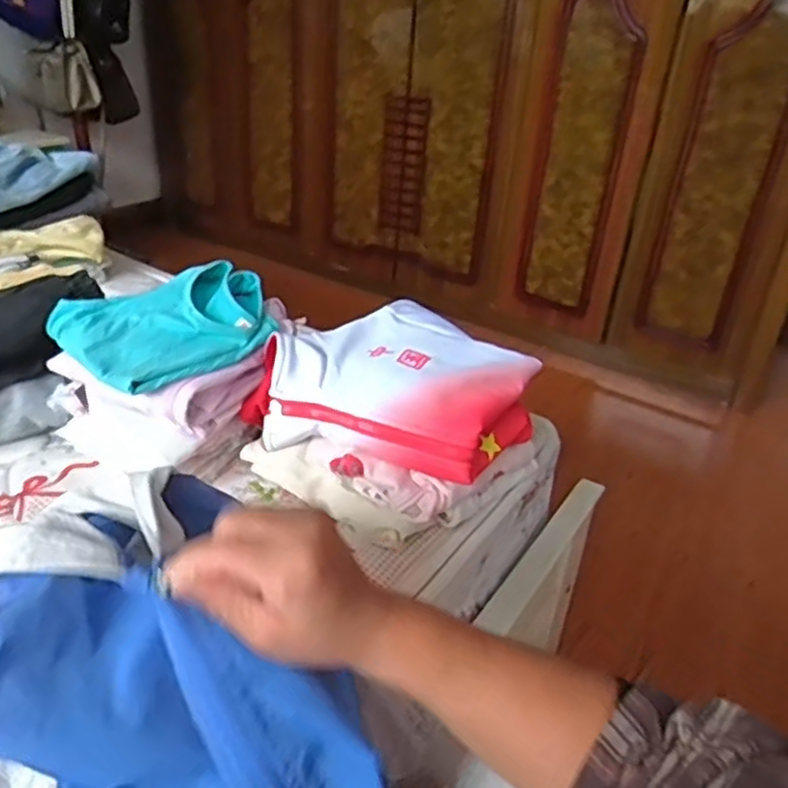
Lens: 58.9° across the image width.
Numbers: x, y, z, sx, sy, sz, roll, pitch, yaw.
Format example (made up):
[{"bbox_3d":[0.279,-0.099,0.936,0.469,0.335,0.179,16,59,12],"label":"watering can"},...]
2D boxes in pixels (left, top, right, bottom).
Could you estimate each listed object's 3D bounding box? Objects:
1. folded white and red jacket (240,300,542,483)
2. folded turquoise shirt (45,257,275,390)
[{"bbox_3d":[0.007,-0.008,0.750,0.251,0.087,0.234,21,33,25],"label":"folded white and red jacket"},{"bbox_3d":[-0.229,-0.080,0.729,0.197,0.054,0.172,-22,40,-38],"label":"folded turquoise shirt"}]

